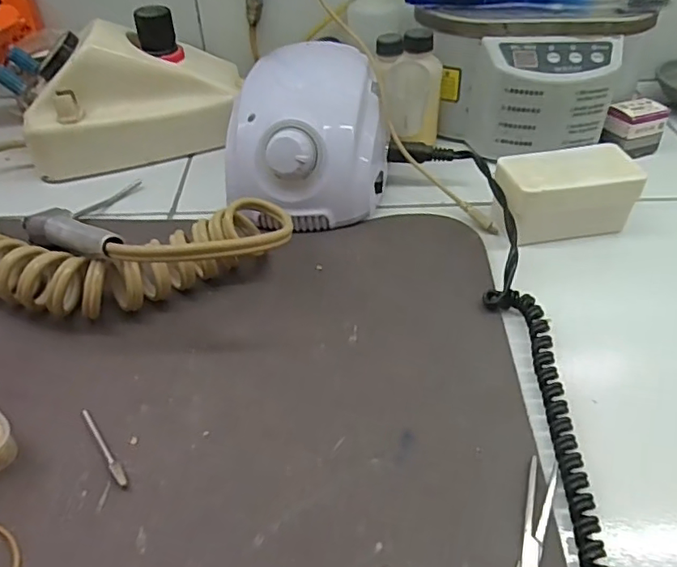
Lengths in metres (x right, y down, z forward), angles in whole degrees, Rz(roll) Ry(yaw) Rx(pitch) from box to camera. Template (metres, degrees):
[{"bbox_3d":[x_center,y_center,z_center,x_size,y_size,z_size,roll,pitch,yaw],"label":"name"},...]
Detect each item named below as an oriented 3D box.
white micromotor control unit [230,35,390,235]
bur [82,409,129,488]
[{"bbox_3d":[-0.020,-0.099,0.377,0.104,0.070,0.134,4,43,6],"label":"white micromotor control unit"},{"bbox_3d":[-0.106,0.073,0.252,0.005,0.004,0.048,-29,51,-25],"label":"bur"}]

